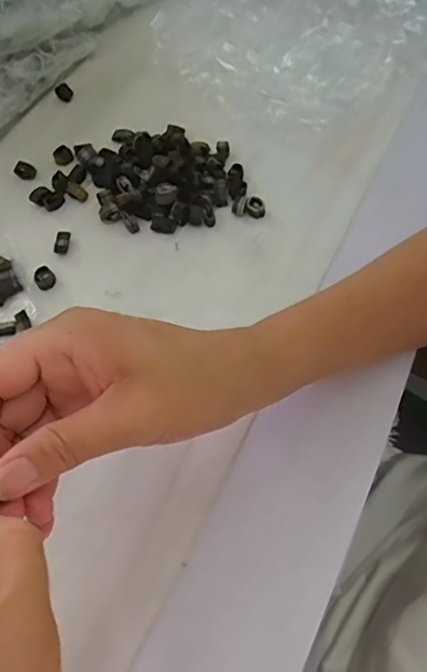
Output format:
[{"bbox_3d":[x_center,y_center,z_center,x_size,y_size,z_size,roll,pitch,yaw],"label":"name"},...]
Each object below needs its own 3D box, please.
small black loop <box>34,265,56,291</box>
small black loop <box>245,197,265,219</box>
[{"bbox_3d":[-0.126,-0.043,0.389,0.014,0.006,0.018,-13,61,-7],"label":"small black loop"},{"bbox_3d":[0.033,-0.101,0.412,0.016,0.011,0.014,10,61,6],"label":"small black loop"}]

